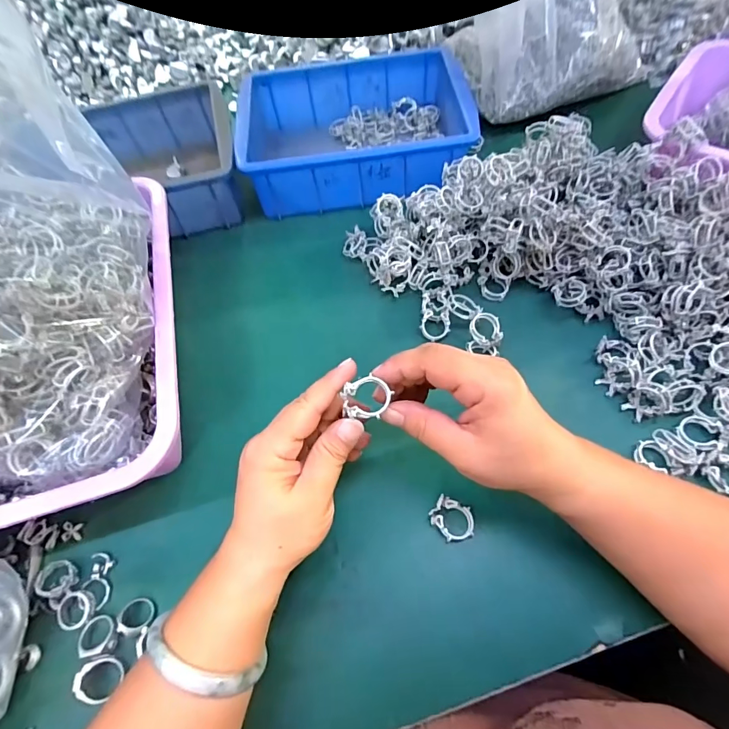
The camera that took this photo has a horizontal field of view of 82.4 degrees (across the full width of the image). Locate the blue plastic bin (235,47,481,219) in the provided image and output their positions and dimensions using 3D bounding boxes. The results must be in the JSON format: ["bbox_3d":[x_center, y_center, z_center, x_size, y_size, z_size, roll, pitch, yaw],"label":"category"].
[{"bbox_3d":[-0.012,-0.262,0.478,0.247,0.077,0.182,-6,61,1],"label":"blue plastic bin"}]

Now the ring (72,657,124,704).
[{"bbox_3d":[-0.168,0.198,0.263,0.024,0.004,0.024,20,55,-32],"label":"ring"}]

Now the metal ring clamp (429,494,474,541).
[{"bbox_3d":[0.063,0.109,0.294,0.031,0.009,0.025,34,69,20],"label":"metal ring clamp"}]

